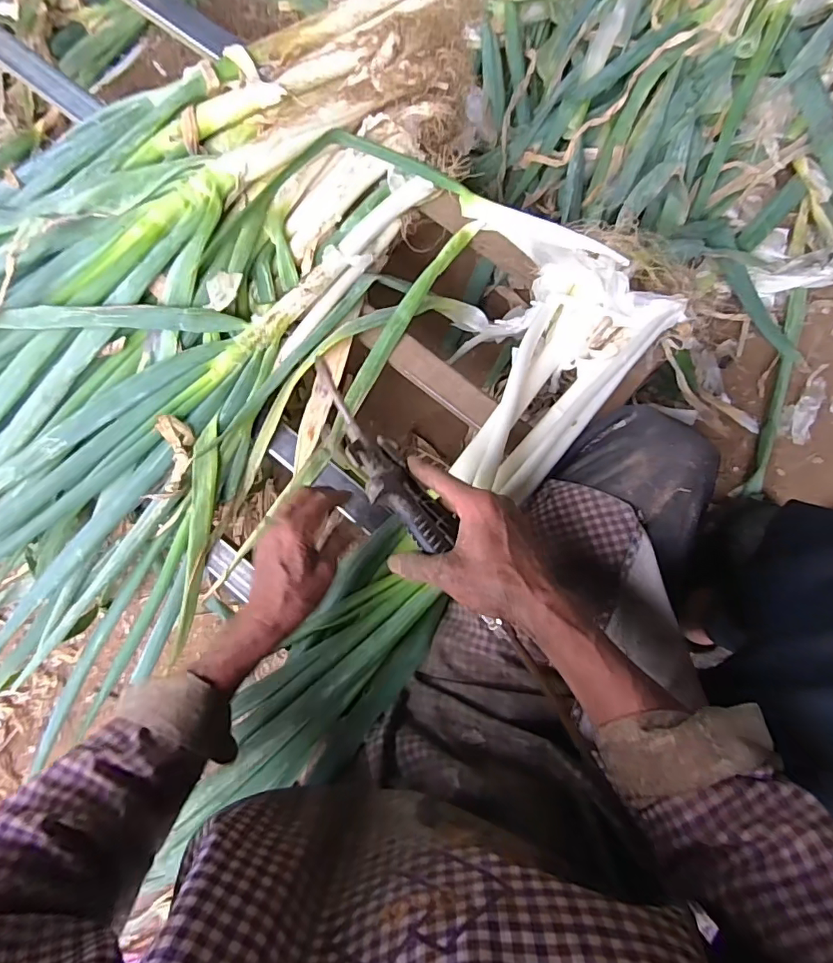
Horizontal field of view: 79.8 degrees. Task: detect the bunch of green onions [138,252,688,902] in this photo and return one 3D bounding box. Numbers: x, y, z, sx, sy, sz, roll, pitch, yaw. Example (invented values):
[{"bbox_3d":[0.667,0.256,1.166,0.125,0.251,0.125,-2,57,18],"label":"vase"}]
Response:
[{"bbox_3d":[0.009,0.057,0.508,0.130,0.077,0.701,37,82,5],"label":"bunch of green onions"}]

